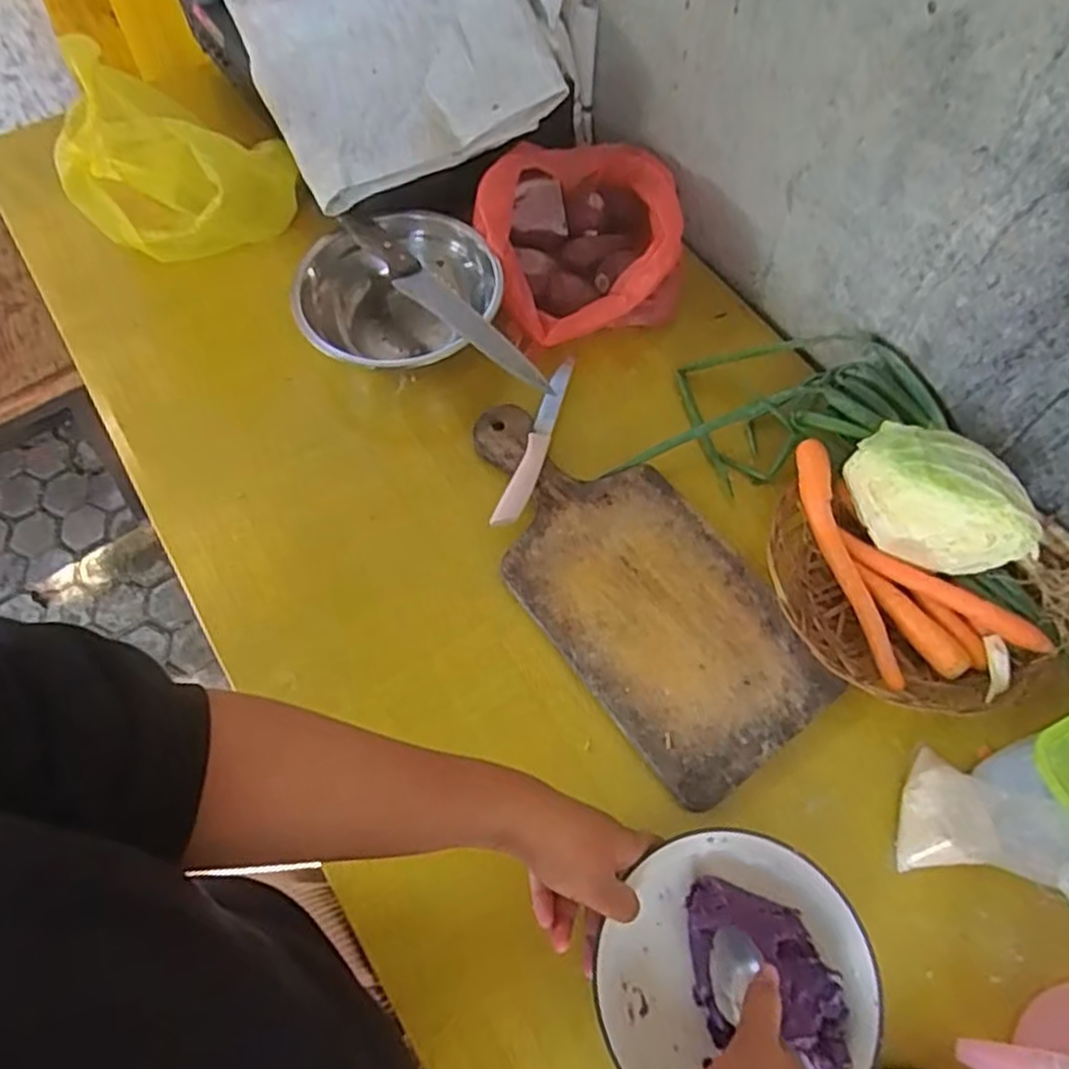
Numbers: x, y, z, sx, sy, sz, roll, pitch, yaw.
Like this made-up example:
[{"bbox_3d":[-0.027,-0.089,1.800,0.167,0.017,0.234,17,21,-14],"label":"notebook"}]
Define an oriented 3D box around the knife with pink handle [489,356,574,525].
[{"bbox_3d":[0.005,-0.089,0.663,0.022,0.019,0.190,16,66,8],"label":"knife with pink handle"}]

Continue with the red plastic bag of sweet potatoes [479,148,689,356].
[{"bbox_3d":[0.042,-0.297,0.743,0.191,0.076,0.204,-15,65,-7],"label":"red plastic bag of sweet potatoes"}]

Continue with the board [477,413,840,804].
[{"bbox_3d":[0.074,0.031,0.624,0.165,0.015,0.357,-34,69,-15],"label":"board"}]

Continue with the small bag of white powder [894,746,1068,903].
[{"bbox_3d":[0.308,0.198,0.483,0.070,0.151,0.063,-43,96,-18],"label":"small bag of white powder"}]

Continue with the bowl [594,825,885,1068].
[{"bbox_3d":[0.127,0.279,0.490,0.168,0.046,0.153,0,65,0],"label":"bowl"}]

